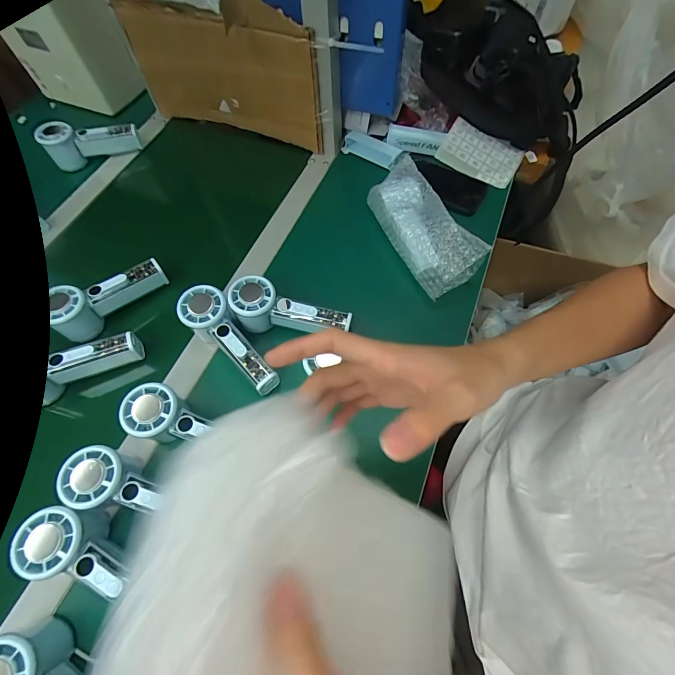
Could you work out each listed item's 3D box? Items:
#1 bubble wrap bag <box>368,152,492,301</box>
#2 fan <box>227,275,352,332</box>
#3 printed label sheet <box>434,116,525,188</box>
[{"bbox_3d":[0.116,-0.158,0.496,0.071,0.068,0.199,-23,64,-9],"label":"bubble wrap bag"},{"bbox_3d":[-0.059,-0.038,0.447,0.146,0.050,0.054,4,63,5],"label":"fan"},{"bbox_3d":[0.238,-0.303,0.589,0.132,0.015,0.073,19,98,-1],"label":"printed label sheet"}]

